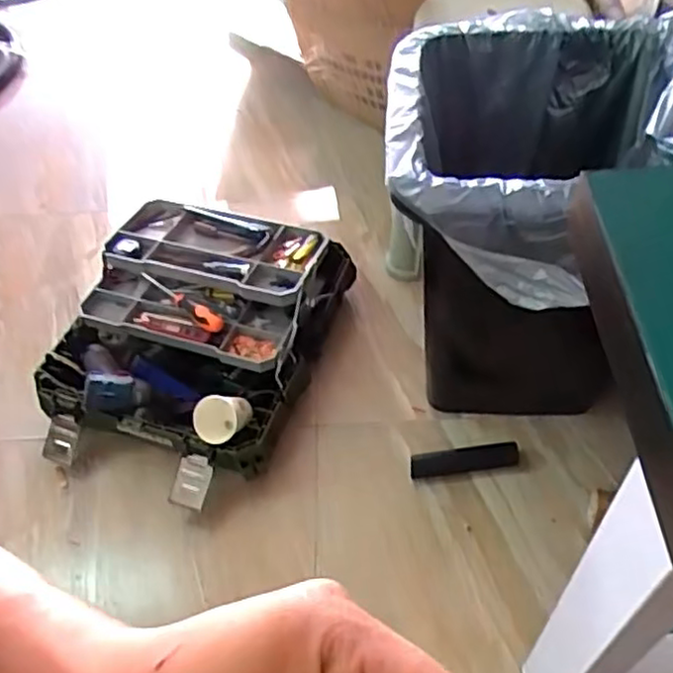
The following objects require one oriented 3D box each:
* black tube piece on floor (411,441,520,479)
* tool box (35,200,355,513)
[{"bbox_3d":[0.209,0.203,1.141,0.174,0.018,0.039,-8,51,0],"label":"black tube piece on floor"},{"bbox_3d":[-0.253,-0.008,1.218,0.416,0.170,0.518,14,54,17],"label":"tool box"}]

